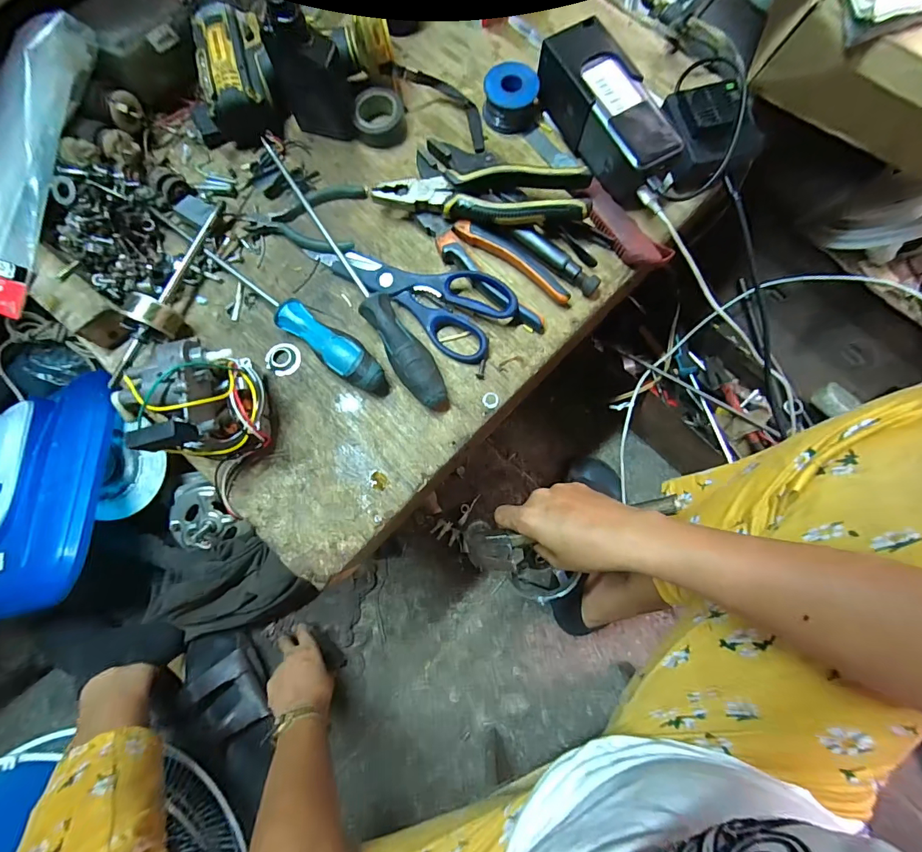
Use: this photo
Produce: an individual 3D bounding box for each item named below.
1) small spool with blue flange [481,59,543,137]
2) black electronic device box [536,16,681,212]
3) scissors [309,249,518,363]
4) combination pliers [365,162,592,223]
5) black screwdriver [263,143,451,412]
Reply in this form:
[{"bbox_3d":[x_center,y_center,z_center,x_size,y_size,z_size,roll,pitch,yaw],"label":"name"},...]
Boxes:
[{"bbox_3d":[0.053,-0.330,0.421,0.057,0.039,0.047,7,78,2],"label":"small spool with blue flange"},{"bbox_3d":[0.138,-0.292,0.392,0.057,0.056,0.159,-33,80,-6],"label":"black electronic device box"},{"bbox_3d":[-0.044,-0.137,0.389,0.191,0.023,0.074,34,80,7],"label":"scissors"},{"bbox_3d":[0.020,-0.224,0.391,0.193,0.031,0.067,8,78,2],"label":"combination pliers"},{"bbox_3d":[-0.103,-0.140,0.386,0.030,0.031,0.300,-34,80,-6],"label":"black screwdriver"}]

